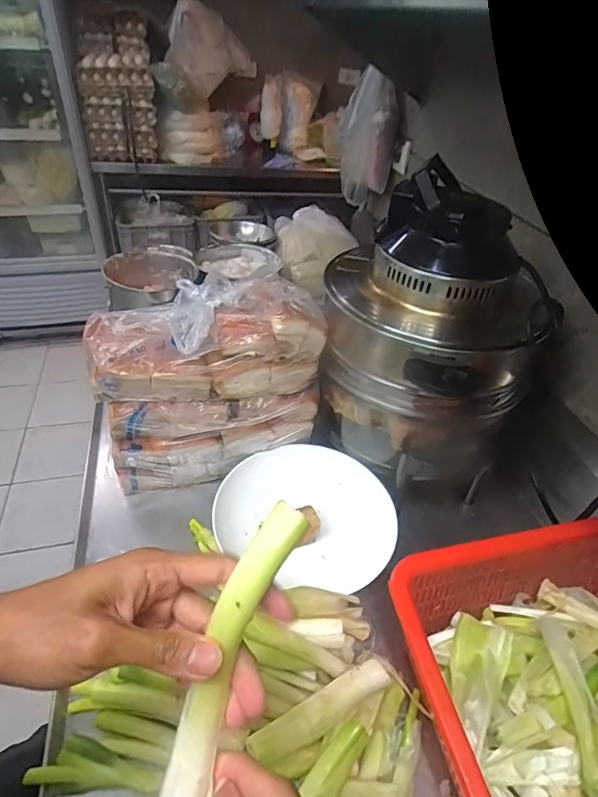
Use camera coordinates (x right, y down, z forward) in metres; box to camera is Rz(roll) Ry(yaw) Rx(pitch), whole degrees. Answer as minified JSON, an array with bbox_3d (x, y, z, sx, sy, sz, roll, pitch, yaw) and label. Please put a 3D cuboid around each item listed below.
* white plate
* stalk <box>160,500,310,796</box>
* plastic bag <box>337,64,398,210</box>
[{"bbox_3d":[0.013,0.171,0.668,0.249,0.044,0.221,-18,62,-16],"label":"white plate"},{"bbox_3d":[-0.034,0.129,0.236,0.027,0.017,0.152,18,85,14],"label":"stalk"},{"bbox_3d":[0.164,-0.626,1.140,0.138,0.293,0.087,10,40,4],"label":"plastic bag"}]

